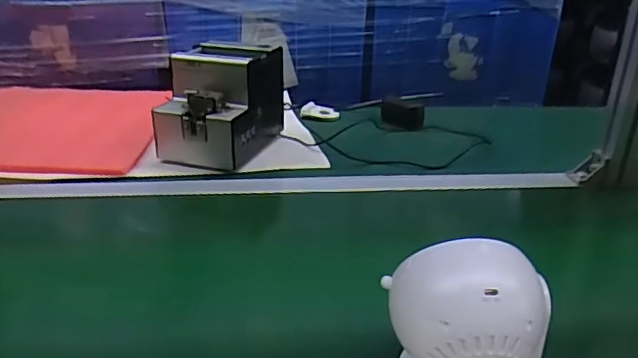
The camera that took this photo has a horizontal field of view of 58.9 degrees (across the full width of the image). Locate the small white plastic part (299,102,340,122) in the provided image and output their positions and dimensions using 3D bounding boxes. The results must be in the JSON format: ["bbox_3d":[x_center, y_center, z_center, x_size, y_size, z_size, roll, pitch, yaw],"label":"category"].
[{"bbox_3d":[0.002,-0.123,1.036,0.069,0.023,0.046,2,24,-1],"label":"small white plastic part"}]

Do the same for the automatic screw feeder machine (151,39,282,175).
[{"bbox_3d":[-0.144,-0.114,0.842,0.126,0.145,0.180,9,25,15],"label":"automatic screw feeder machine"}]

